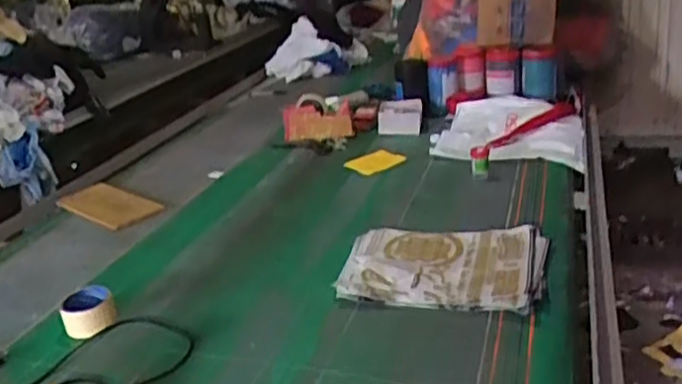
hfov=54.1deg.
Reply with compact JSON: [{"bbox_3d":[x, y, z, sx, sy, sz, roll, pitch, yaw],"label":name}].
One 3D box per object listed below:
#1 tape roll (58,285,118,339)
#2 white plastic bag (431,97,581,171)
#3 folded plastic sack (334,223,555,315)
[{"bbox_3d":[-0.428,0.202,1.134,0.088,0.054,0.070,-16,25,-23],"label":"tape roll"},{"bbox_3d":[0.464,-0.191,1.834,0.370,0.048,0.437,2,25,18],"label":"white plastic bag"},{"bbox_3d":[0.178,0.124,1.182,0.344,0.031,0.252,3,25,21],"label":"folded plastic sack"}]

